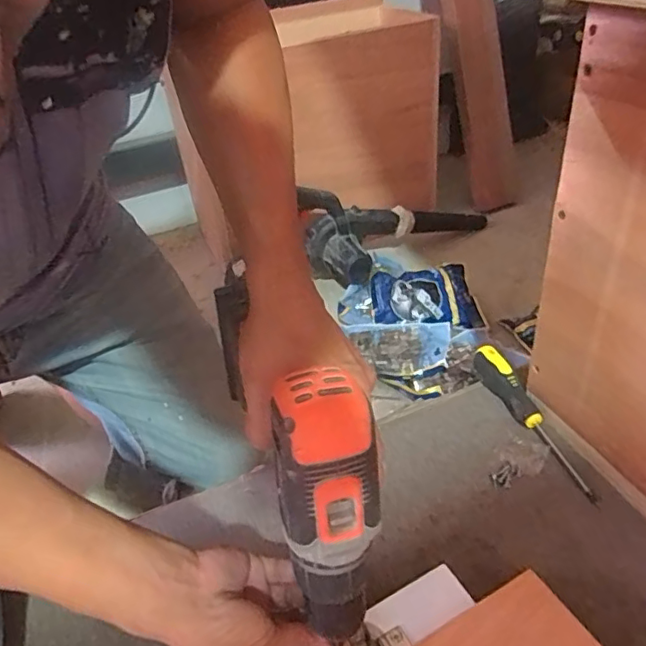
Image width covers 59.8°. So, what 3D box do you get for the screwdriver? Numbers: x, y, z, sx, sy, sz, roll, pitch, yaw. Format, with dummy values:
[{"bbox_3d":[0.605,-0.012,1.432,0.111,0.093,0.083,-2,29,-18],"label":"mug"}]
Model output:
[{"bbox_3d":[0.216,0.093,0.586,0.024,0.032,0.199,-15,37,-12],"label":"screwdriver"}]

